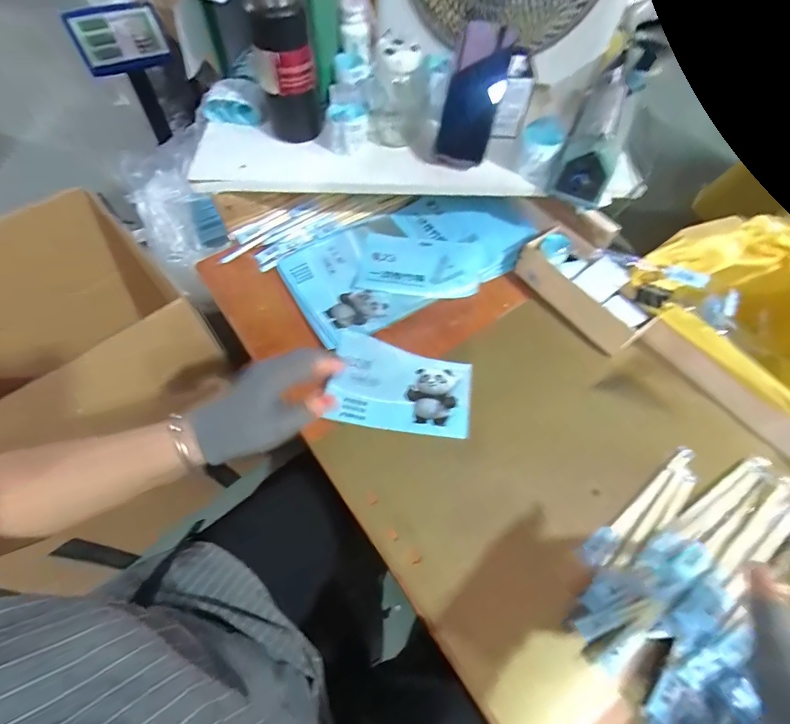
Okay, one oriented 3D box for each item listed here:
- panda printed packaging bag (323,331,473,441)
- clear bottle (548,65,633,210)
[{"bbox_3d":[0.009,0.036,0.561,0.191,0.016,0.127,11,63,2],"label":"panda printed packaging bag"},{"bbox_3d":[0.315,-0.359,0.612,0.086,0.101,0.256,23,62,10],"label":"clear bottle"}]

